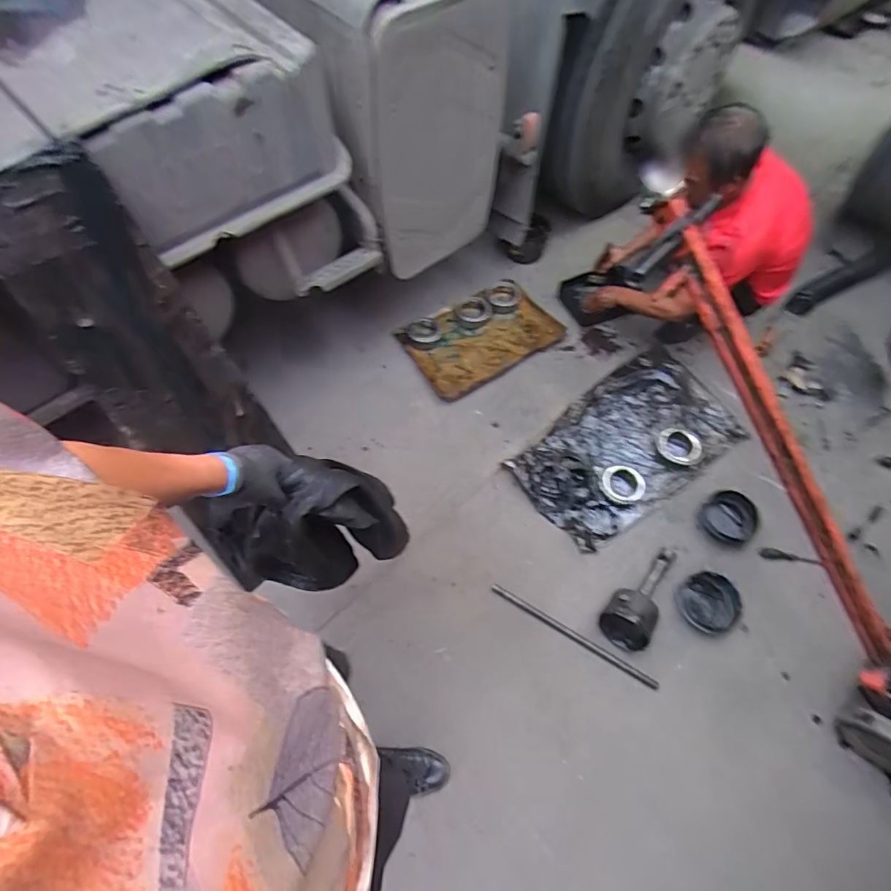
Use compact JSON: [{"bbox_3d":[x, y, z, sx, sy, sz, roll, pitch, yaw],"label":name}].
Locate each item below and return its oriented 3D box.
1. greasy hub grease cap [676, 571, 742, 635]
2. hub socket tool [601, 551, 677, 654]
[{"bbox_3d":[0.739,0.440,1.363,0.165,0.034,0.151,0,61,1],"label":"greasy hub grease cap"},{"bbox_3d":[0.557,0.402,1.343,0.134,0.113,0.314,36,67,19],"label":"hub socket tool"}]

